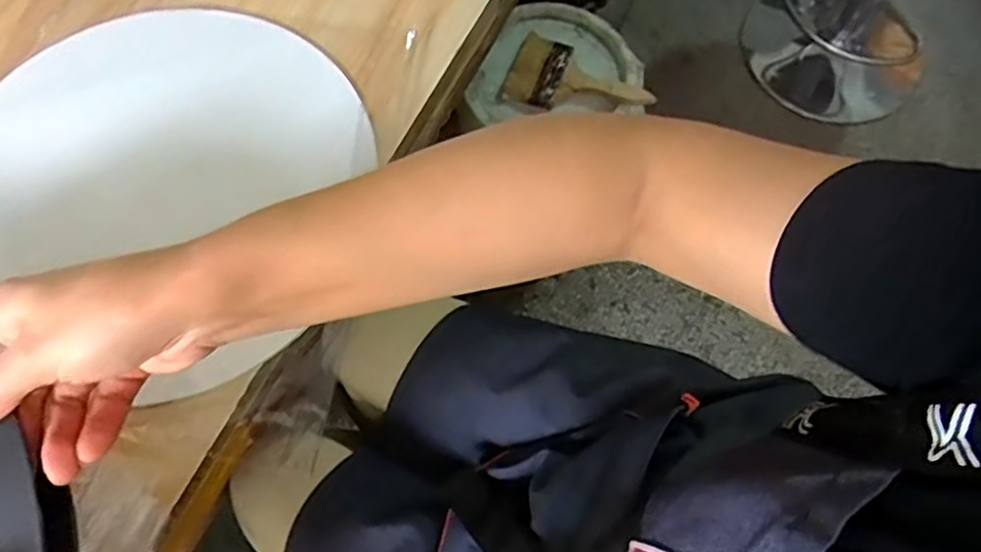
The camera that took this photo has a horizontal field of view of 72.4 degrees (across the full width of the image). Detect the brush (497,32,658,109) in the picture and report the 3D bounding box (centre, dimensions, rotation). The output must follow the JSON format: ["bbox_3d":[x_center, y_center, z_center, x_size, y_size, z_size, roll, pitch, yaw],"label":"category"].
[{"bbox_3d":[0.129,-0.276,0.963,0.201,0.028,0.118,24,70,8],"label":"brush"}]

